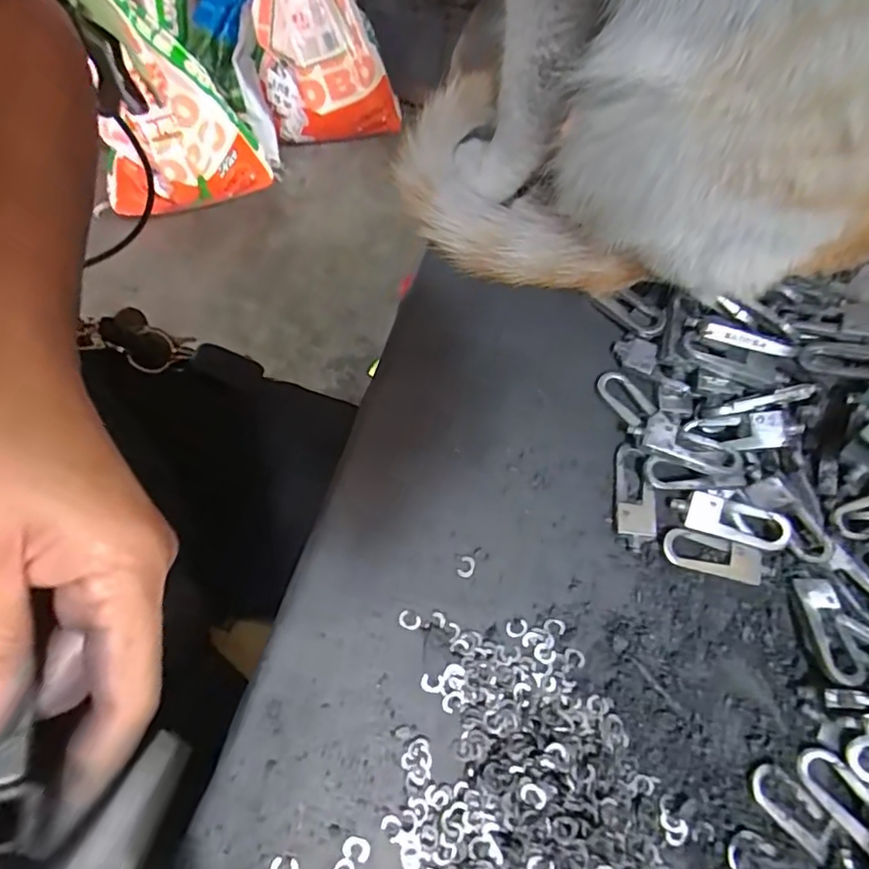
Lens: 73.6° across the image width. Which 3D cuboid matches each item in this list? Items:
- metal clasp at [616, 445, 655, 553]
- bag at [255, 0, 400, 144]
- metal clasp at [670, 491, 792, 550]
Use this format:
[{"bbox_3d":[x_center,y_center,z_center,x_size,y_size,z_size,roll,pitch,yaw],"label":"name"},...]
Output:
[{"bbox_3d":[0.080,0.025,0.232,0.014,0.007,0.042,8,68,-2],"label":"metal clasp"},{"bbox_3d":[-0.212,-0.743,1.039,0.250,0.484,0.129,20,68,3],"label":"bag"},{"bbox_3d":[0.116,0.033,0.227,0.043,0.007,0.015,18,68,2],"label":"metal clasp"}]

